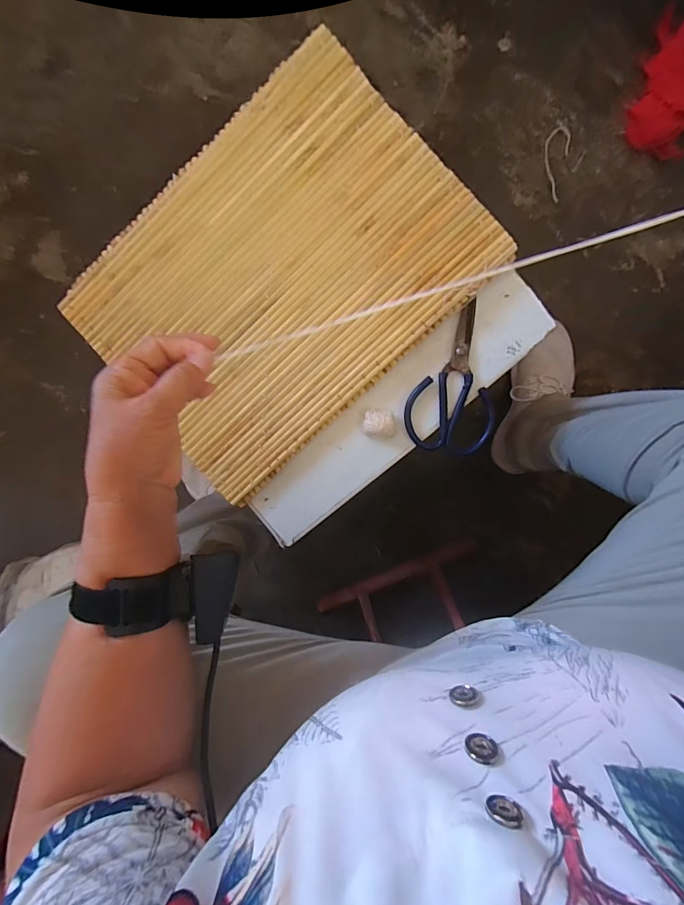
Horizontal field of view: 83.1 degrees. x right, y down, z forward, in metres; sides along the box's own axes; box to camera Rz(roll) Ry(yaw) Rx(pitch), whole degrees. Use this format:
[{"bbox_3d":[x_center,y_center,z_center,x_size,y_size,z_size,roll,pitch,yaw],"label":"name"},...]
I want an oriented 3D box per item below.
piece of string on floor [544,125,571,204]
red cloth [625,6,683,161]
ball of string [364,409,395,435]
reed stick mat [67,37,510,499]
[{"bbox_3d":[0.366,-0.491,0.662,0.041,0.006,0.117,3,99,10],"label":"piece of string on floor"},{"bbox_3d":[0.539,-0.597,0.614,0.107,0.043,0.217,18,97,2],"label":"red cloth"},{"bbox_3d":[0.047,-0.037,0.476,0.038,0.019,0.028,6,96,3],"label":"ball of string"},{"bbox_3d":[-0.082,-0.204,0.459,0.435,0.016,0.341,-41,92,7],"label":"reed stick mat"}]

